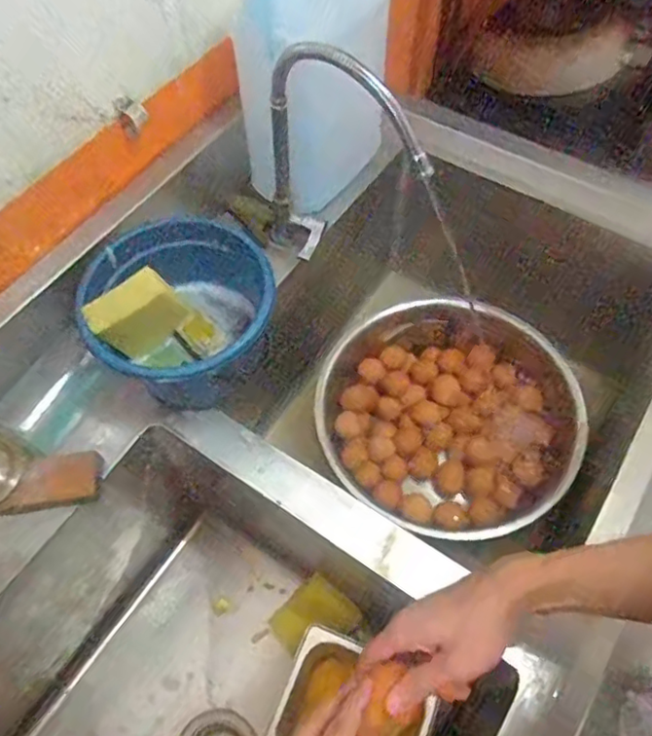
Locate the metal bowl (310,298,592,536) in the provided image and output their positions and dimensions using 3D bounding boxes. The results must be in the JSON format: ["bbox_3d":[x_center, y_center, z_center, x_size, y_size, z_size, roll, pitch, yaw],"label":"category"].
[{"bbox_3d":[0.175,0.073,0.883,0.359,0.112,0.345,0,59,0],"label":"metal bowl"}]

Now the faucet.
[{"bbox_3d":[0.001,-0.205,0.658,0.222,0.291,0.044,40,67,21],"label":"faucet"}]

